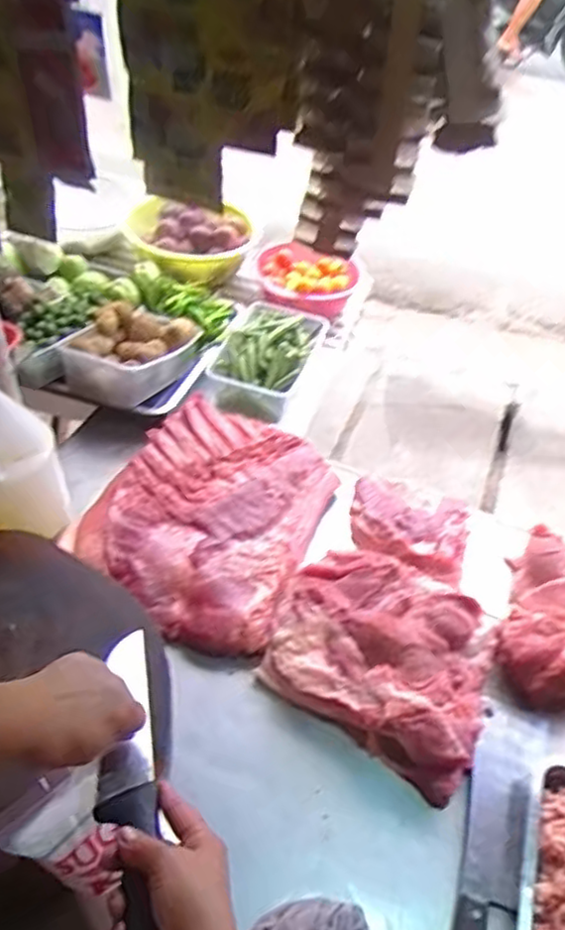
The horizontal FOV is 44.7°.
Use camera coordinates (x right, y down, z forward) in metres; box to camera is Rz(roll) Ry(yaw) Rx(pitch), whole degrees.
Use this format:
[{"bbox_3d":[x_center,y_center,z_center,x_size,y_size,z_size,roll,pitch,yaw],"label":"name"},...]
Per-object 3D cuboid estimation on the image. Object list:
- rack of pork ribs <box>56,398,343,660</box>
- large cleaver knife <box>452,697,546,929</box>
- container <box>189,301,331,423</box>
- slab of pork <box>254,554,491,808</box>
[{"bbox_3d":[-0.112,0.067,1.006,0.316,0.047,0.372,18,48,13],"label":"rack of pork ribs"},{"bbox_3d":[0.219,0.412,0.725,0.076,0.020,0.371,20,48,15],"label":"large cleaver knife"},{"bbox_3d":[-0.029,-0.200,1.256,0.164,0.087,0.268,19,48,13],"label":"container"},{"bbox_3d":[0.127,0.231,0.863,0.293,0.071,0.229,28,51,21],"label":"slab of pork"}]

